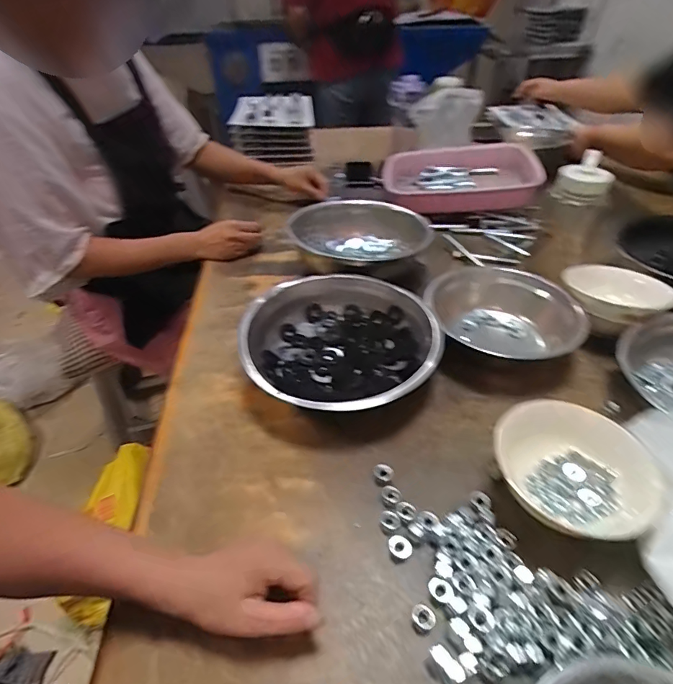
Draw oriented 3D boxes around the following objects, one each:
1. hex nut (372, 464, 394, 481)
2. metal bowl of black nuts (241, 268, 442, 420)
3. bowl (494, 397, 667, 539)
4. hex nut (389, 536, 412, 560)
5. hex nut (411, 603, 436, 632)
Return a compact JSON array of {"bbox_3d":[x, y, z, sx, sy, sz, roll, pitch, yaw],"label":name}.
[{"bbox_3d":[0.051,0.142,0.472,0.022,0.011,0.016,6,41,8],"label":"hex nut"},{"bbox_3d":[0.005,0.007,0.586,0.234,0.064,0.255,-1,41,1],"label":"metal bowl of black nuts"},{"bbox_3d":[0.237,0.129,0.431,0.125,0.071,0.137,-1,41,1],"label":"bowl"},{"bbox_3d":[0.061,0.194,0.412,0.020,0.004,0.022,-20,44,-21],"label":"hex nut"},{"bbox_3d":[0.075,0.234,0.370,0.017,0.004,0.020,-21,44,-21],"label":"hex nut"}]

